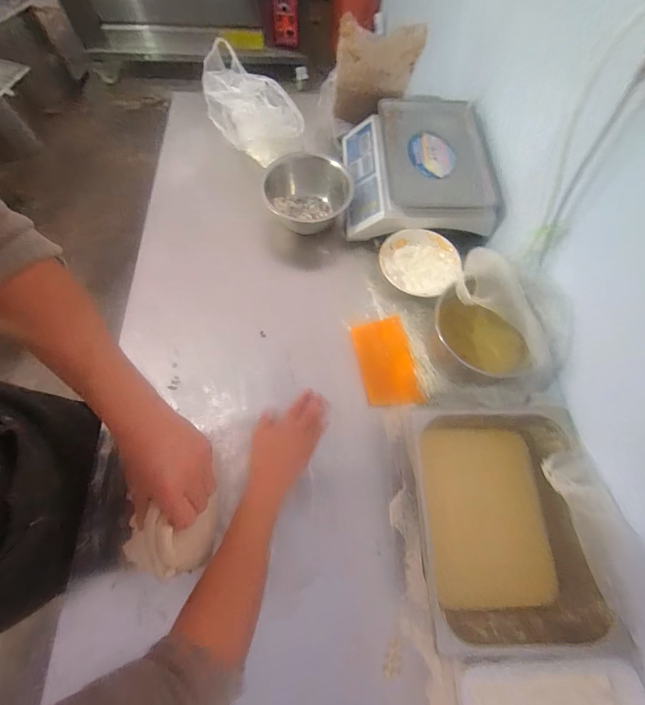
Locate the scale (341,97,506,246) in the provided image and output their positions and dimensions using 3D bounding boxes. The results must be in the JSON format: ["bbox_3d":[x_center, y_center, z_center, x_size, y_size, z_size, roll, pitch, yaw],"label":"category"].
[{"bbox_3d":[0.223,-0.429,0.741,0.331,0.102,0.362,1,69,-1],"label":"scale"}]

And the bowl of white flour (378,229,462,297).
[{"bbox_3d":[0.209,-0.194,0.686,0.169,0.038,0.140,16,69,4],"label":"bowl of white flour"}]

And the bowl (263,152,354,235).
[{"bbox_3d":[-0.044,-0.354,0.736,0.184,0.097,0.176,1,69,-2],"label":"bowl"}]

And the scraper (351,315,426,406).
[{"bbox_3d":[0.130,0.023,0.650,0.106,0.009,0.178,-16,79,11],"label":"scraper"}]

